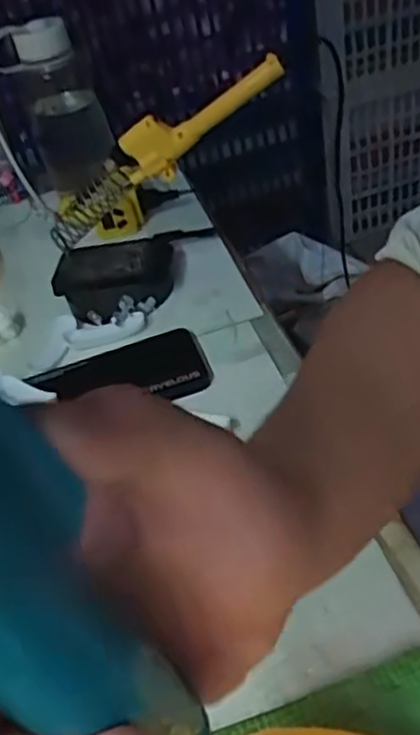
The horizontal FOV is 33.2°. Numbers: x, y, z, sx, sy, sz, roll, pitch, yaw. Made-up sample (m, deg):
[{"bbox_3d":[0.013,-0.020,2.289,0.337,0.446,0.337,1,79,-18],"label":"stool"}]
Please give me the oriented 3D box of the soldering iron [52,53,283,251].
[{"bbox_3d":[-0.049,-0.180,0.579,0.241,0.049,0.031,-30,33,25],"label":"soldering iron"}]

